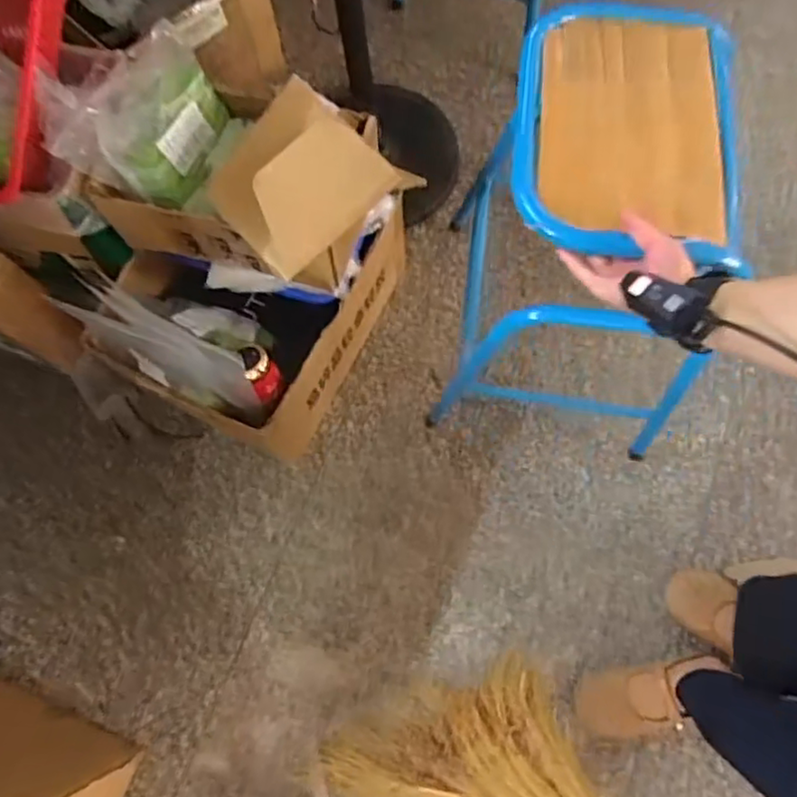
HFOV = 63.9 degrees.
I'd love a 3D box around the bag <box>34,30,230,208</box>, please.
[{"bbox_3d":[-0.334,-0.367,0.820,0.202,0.082,0.208,19,75,8],"label":"bag"}]

